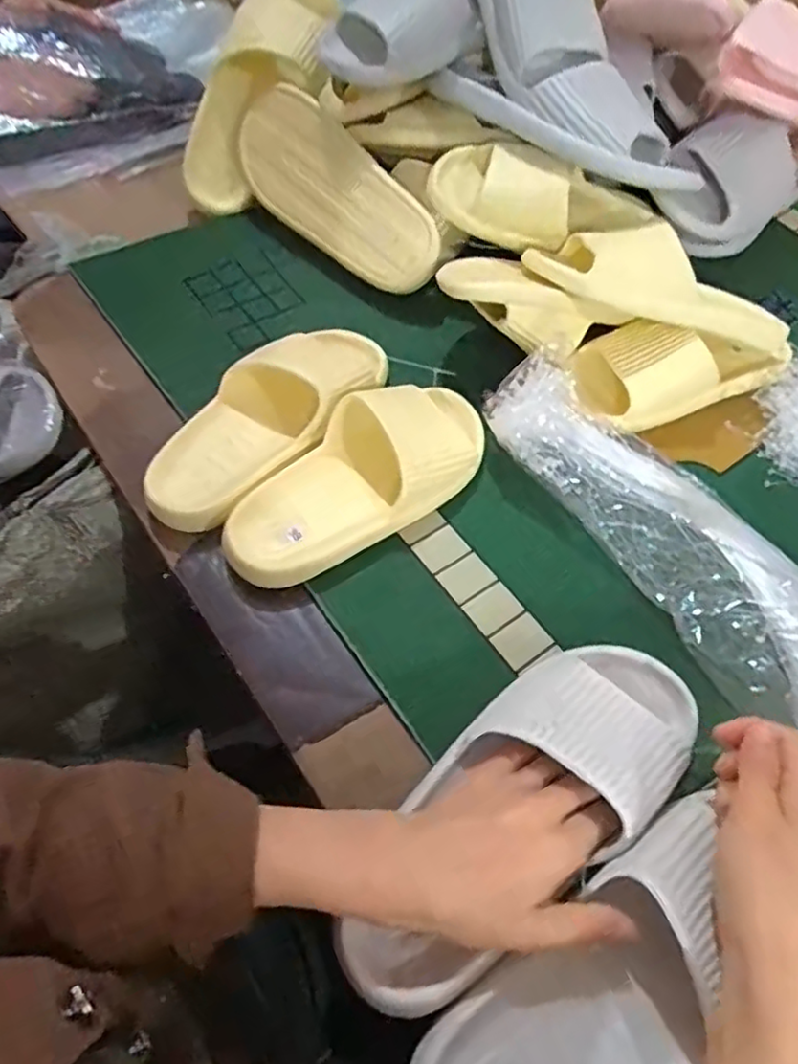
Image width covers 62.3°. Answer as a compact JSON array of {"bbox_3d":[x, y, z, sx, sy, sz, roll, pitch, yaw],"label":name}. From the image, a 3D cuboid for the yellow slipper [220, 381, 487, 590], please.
[{"bbox_3d":[-0.025,-0.050,0.508,0.240,0.055,0.094,-32,64,-23],"label":"yellow slipper"}]

